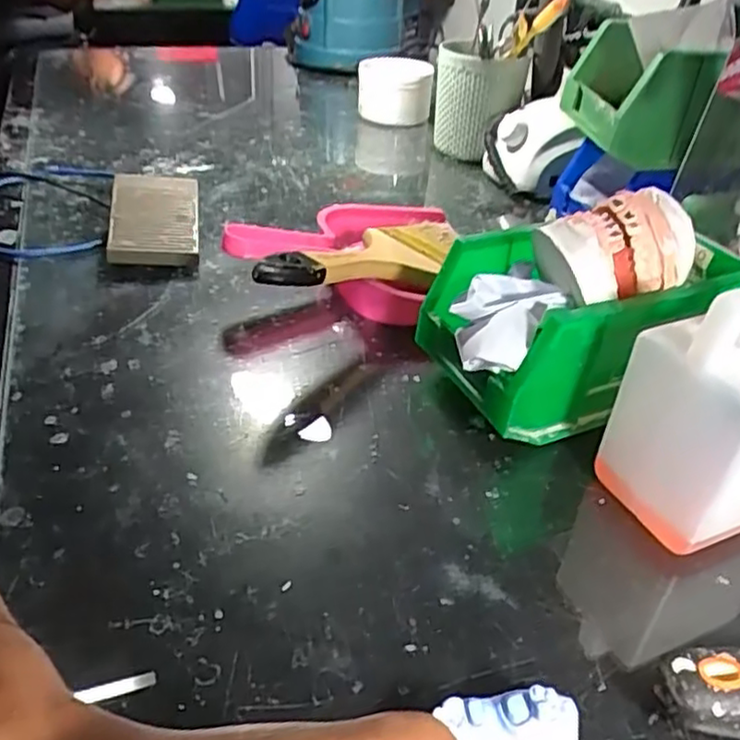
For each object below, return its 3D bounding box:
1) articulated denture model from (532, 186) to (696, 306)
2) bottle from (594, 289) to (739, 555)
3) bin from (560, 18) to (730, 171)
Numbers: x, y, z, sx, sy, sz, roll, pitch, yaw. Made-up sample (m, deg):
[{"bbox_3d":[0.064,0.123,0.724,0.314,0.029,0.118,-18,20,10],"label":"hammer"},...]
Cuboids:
[{"bbox_3d":[0.132,-0.067,0.376,0.067,0.054,0.053,-14,40,-22],"label":"articulated denture model"},{"bbox_3d":[0.174,0.019,0.331,0.087,0.125,0.065,-12,39,-20],"label":"bottle"},{"bbox_3d":[0.197,-0.206,0.524,0.054,0.083,0.113,-6,37,-12],"label":"bin"}]

